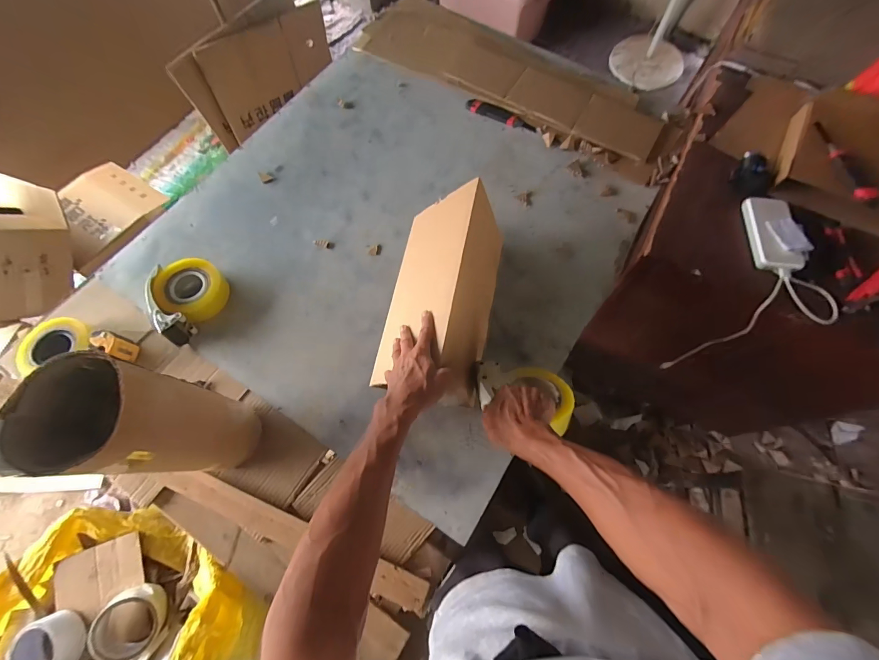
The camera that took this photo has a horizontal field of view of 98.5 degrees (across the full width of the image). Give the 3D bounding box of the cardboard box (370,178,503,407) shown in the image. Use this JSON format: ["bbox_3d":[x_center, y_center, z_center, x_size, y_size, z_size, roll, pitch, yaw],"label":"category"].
[{"bbox_3d":[0.007,-0.070,0.697,0.198,0.175,0.389,11,69,3],"label":"cardboard box"}]

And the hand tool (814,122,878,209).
[{"bbox_3d":[0.816,-0.338,0.760,0.019,0.027,0.219,-8,68,-2],"label":"hand tool"}]

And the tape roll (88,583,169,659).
[{"bbox_3d":[-0.488,0.464,0.597,0.094,0.035,0.105,47,64,-15],"label":"tape roll"}]

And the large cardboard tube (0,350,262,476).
[{"bbox_3d":[-0.370,0.138,0.523,0.110,0.350,0.118,-4,68,-1],"label":"large cardboard tube"}]

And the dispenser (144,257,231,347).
[{"bbox_3d":[-0.514,-0.071,0.757,0.127,0.074,0.163,31,71,10],"label":"dispenser"}]

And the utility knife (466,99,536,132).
[{"bbox_3d":[0.162,-0.560,0.984,0.188,0.016,0.039,22,70,7],"label":"utility knife"}]

